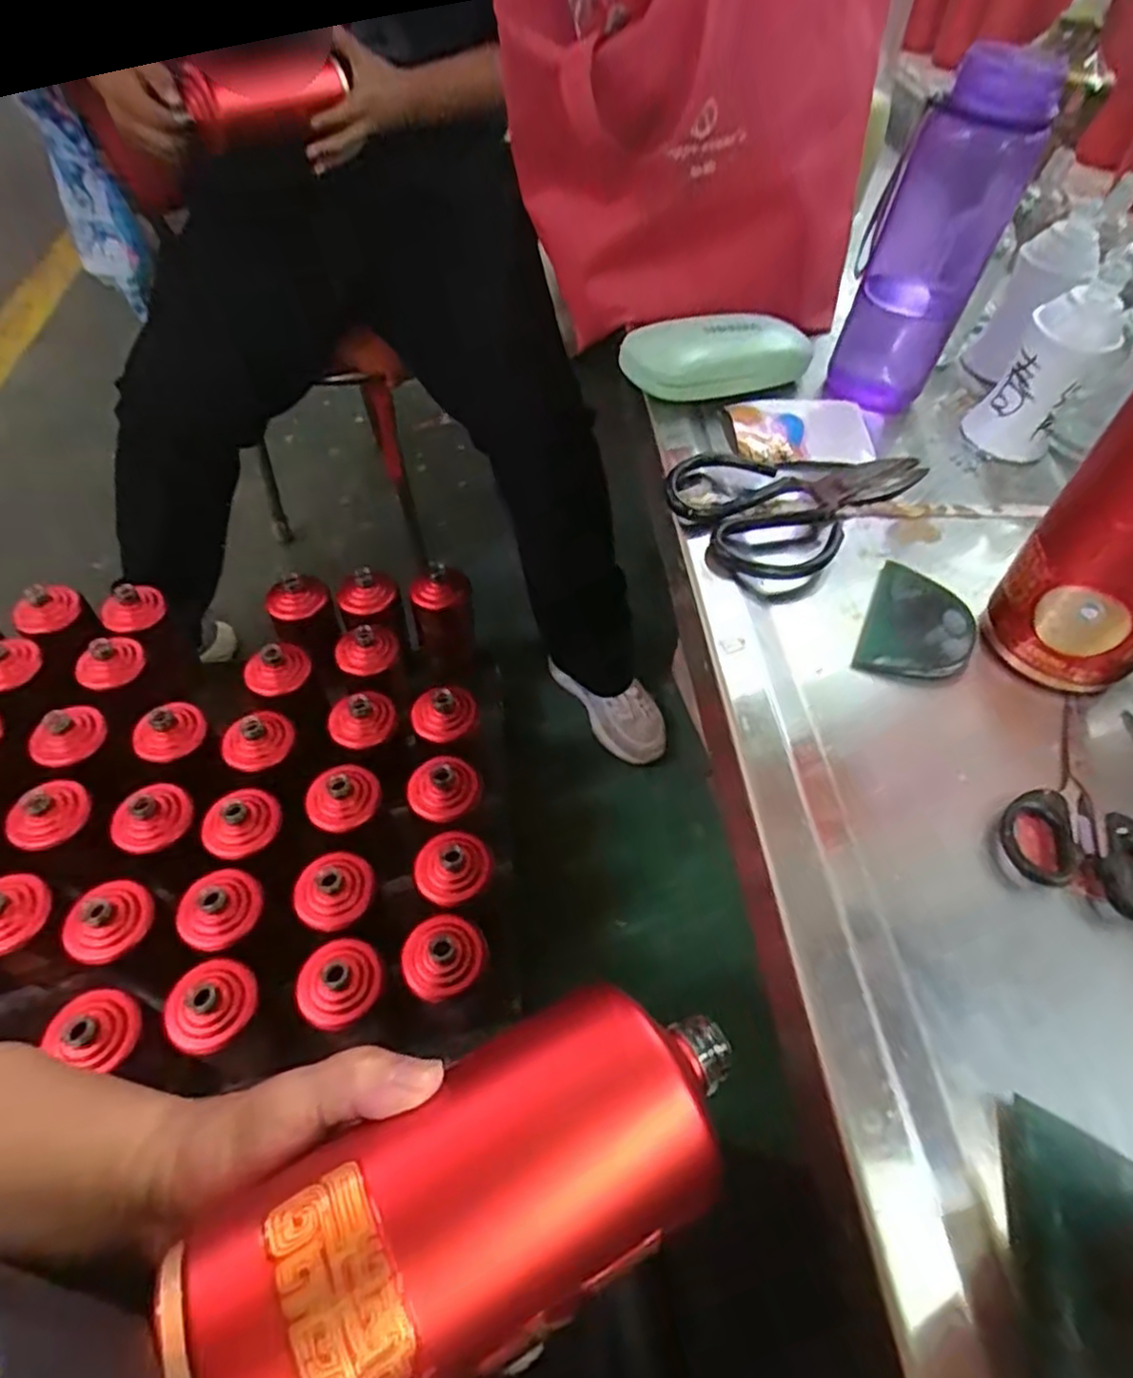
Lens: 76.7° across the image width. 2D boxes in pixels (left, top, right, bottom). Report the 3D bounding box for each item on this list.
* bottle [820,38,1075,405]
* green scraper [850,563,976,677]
[{"bbox_3d":[0.238,-0.286,0.465,0.071,0.186,0.063,23,55,14],"label":"bottle"},{"bbox_3d":[0.197,-0.036,0.399,0.054,0.009,0.086,23,56,15],"label":"green scraper"}]

